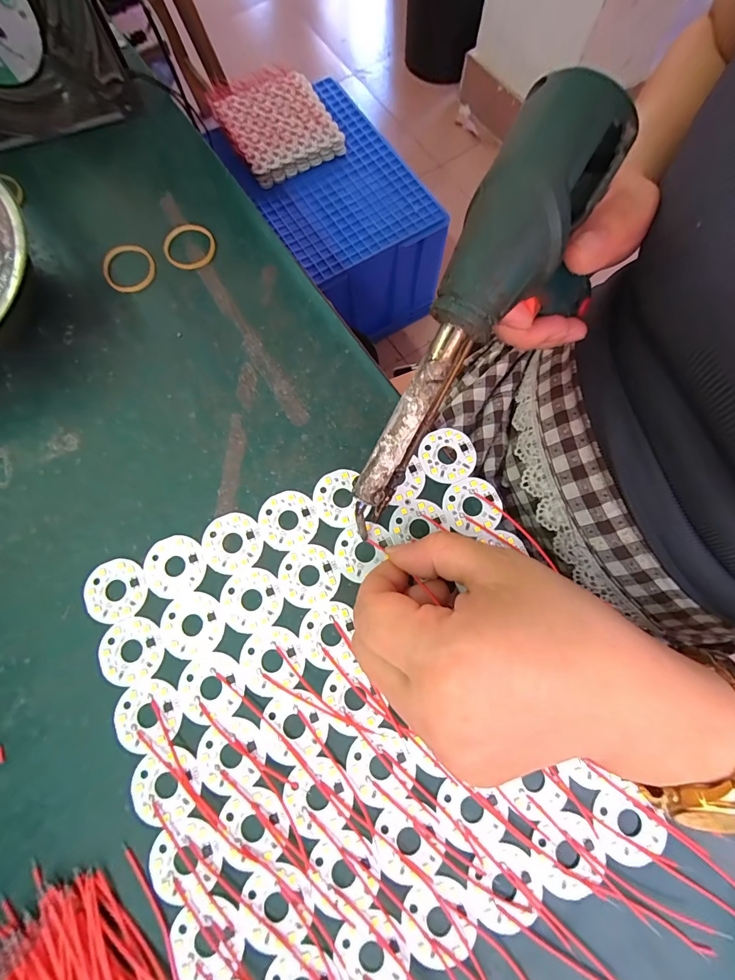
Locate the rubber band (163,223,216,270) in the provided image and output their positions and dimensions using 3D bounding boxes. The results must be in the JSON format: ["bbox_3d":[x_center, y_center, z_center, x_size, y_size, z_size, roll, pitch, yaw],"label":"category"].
[{"bbox_3d":[-0.112,-0.154,0.239,0.031,0.004,0.033,-25,78,-6],"label":"rubber band"}]

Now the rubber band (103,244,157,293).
[{"bbox_3d":[-0.148,-0.138,0.236,0.030,0.004,0.033,-29,78,-7],"label":"rubber band"}]

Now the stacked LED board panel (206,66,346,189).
[{"bbox_3d":[-0.200,-0.829,0.853,0.232,0.024,0.255,-30,85,-8],"label":"stacked LED board panel"}]

